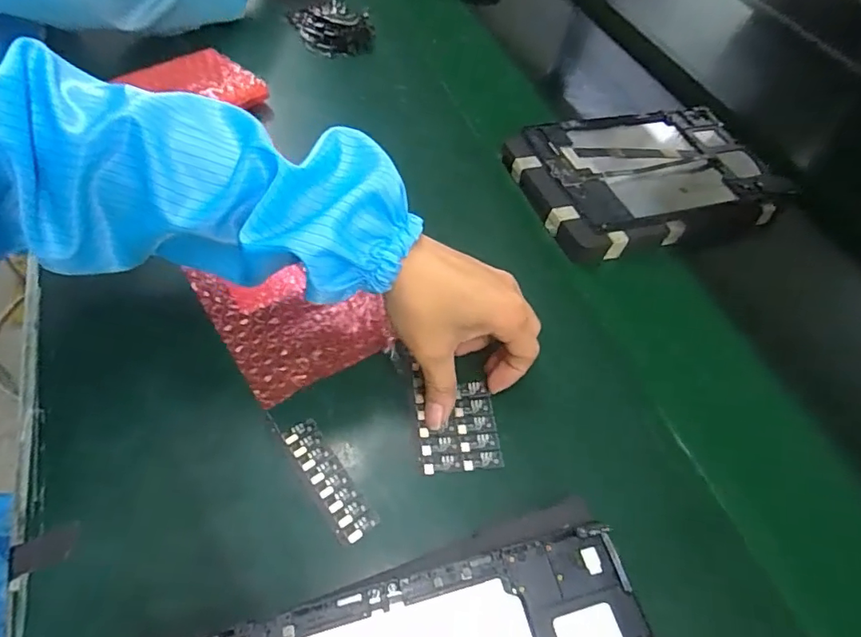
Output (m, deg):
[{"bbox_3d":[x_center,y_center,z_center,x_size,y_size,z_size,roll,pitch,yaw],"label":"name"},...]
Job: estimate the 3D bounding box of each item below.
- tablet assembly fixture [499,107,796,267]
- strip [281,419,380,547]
[{"bbox_3d":[0.217,-0.147,0.522,0.260,0.030,0.160,-14,51,-18],"label":"tablet assembly fixture"},{"bbox_3d":[-0.062,0.094,0.310,0.022,0.005,0.079,-27,56,-27],"label":"strip"}]

